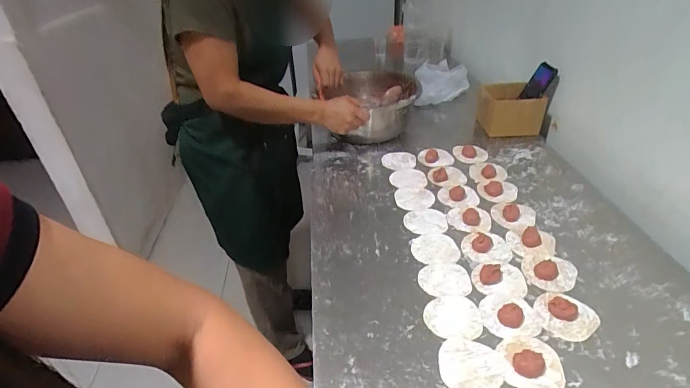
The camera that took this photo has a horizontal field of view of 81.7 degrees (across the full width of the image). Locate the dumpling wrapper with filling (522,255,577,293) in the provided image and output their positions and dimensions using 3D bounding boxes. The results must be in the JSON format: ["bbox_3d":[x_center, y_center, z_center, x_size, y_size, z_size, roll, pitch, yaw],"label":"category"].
[{"bbox_3d":[0.338,0.125,0.660,0.080,0.012,0.079,15,41,27],"label":"dumpling wrapper with filling"}]

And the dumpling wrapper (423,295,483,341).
[{"bbox_3d":[0.162,0.183,0.595,0.082,0.005,0.076,-4,36,3],"label":"dumpling wrapper"}]

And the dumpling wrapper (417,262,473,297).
[{"bbox_3d":[0.165,0.142,0.659,0.083,0.004,0.069,-5,36,1],"label":"dumpling wrapper"}]

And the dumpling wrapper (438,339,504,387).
[{"bbox_3d":[0.166,0.229,0.529,0.078,0.004,0.076,1,38,7],"label":"dumpling wrapper"}]

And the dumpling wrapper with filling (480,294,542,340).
[{"bbox_3d":[0.244,0.174,0.586,0.080,0.019,0.071,-2,36,4],"label":"dumpling wrapper with filling"}]

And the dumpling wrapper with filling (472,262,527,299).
[{"bbox_3d":[0.253,0.131,0.651,0.081,0.018,0.078,6,37,16],"label":"dumpling wrapper with filling"}]

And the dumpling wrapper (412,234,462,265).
[{"bbox_3d":[0.163,0.100,0.723,0.081,0.004,0.080,-5,34,3],"label":"dumpling wrapper"}]

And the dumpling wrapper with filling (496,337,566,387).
[{"bbox_3d":[0.245,0.218,0.524,0.077,0.018,0.081,4,37,13],"label":"dumpling wrapper with filling"}]

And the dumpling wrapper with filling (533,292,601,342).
[{"bbox_3d":[0.322,0.173,0.581,0.082,0.020,0.077,-4,36,3],"label":"dumpling wrapper with filling"}]

